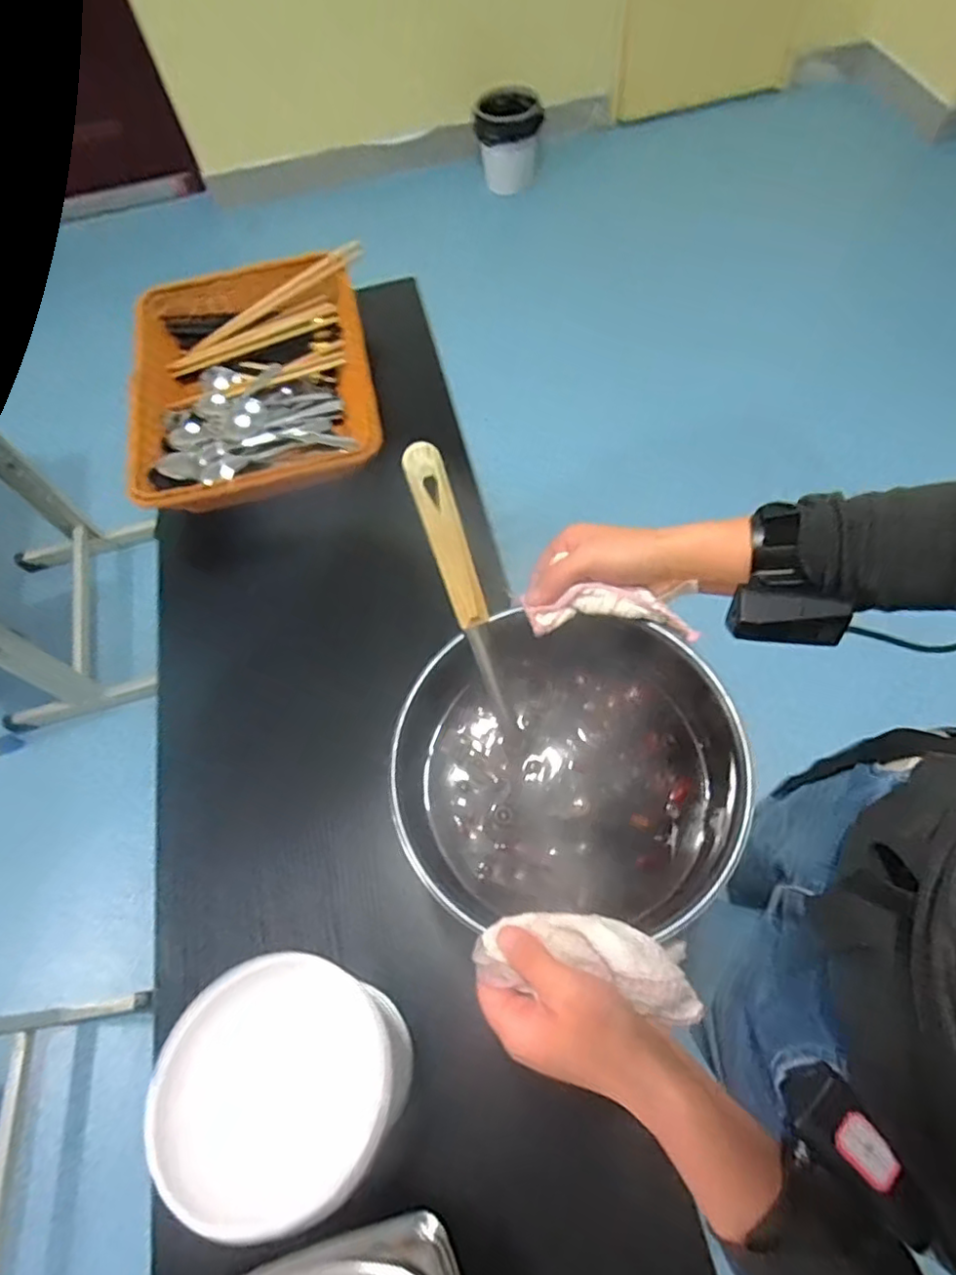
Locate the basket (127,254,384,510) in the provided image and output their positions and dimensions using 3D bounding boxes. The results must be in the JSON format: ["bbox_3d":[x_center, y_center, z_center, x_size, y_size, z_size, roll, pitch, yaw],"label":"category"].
[{"bbox_3d":[-0.297,-0.339,0.814,0.297,0.072,0.423,-12,58,-5],"label":"basket"}]

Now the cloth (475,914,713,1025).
[{"bbox_3d":[0.063,0.183,0.354,0.125,0.033,0.042,9,59,12],"label":"cloth"}]

